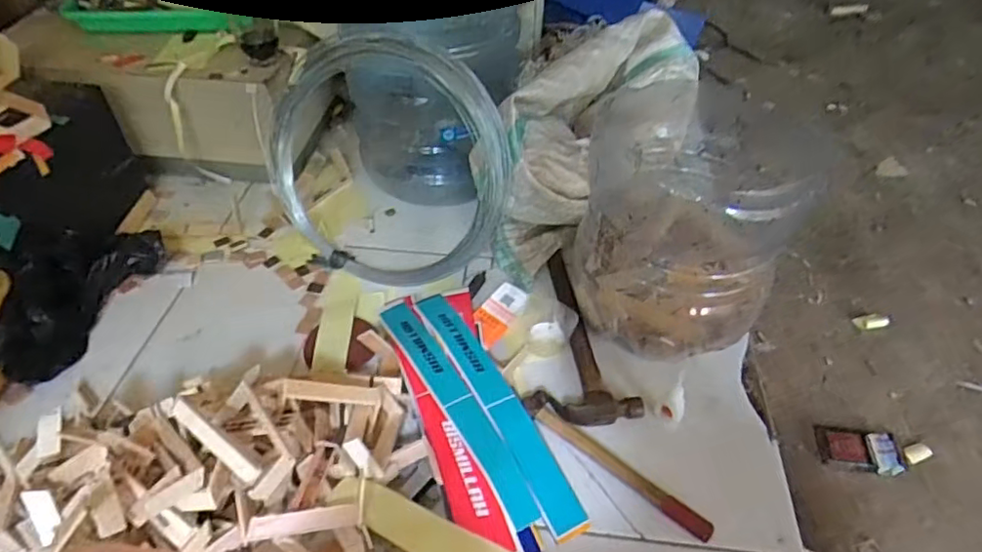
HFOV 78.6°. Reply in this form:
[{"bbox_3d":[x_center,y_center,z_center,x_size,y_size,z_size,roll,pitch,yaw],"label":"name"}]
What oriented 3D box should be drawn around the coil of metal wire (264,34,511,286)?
[{"bbox_3d":[-0.139,-0.163,0.831,0.341,0.348,0.086,-6,7,15],"label":"coil of metal wire"}]

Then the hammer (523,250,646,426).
[{"bbox_3d":[0.083,0.072,0.773,0.122,0.025,0.272,-12,46,-11],"label":"hammer"}]

